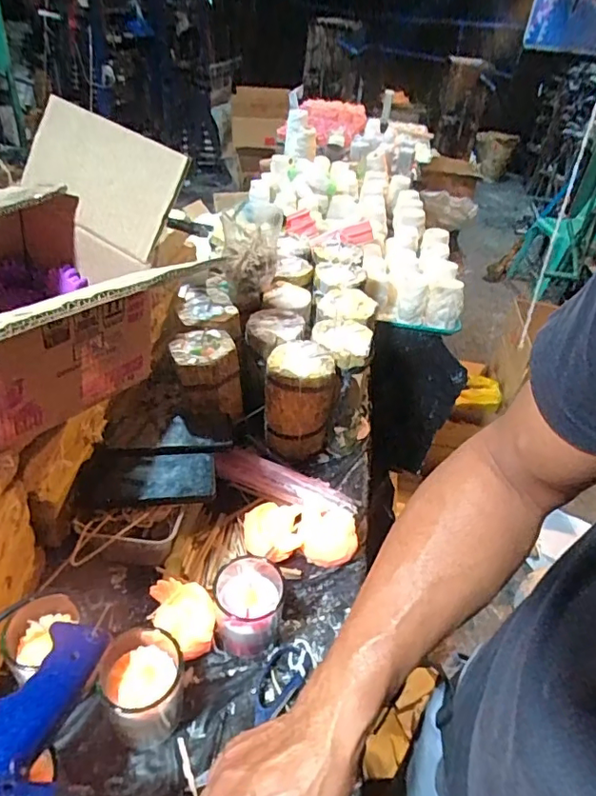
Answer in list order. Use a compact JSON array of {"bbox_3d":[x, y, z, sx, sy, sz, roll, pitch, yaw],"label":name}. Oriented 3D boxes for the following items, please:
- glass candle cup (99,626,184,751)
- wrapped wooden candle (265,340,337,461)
[{"bbox_3d":[-0.141,0.271,0.486,0.068,0.096,0.071,4,38,-3],"label":"glass candle cup"},{"bbox_3d":[0.003,0.006,0.771,0.099,0.153,0.085,5,38,-2],"label":"wrapped wooden candle"}]

